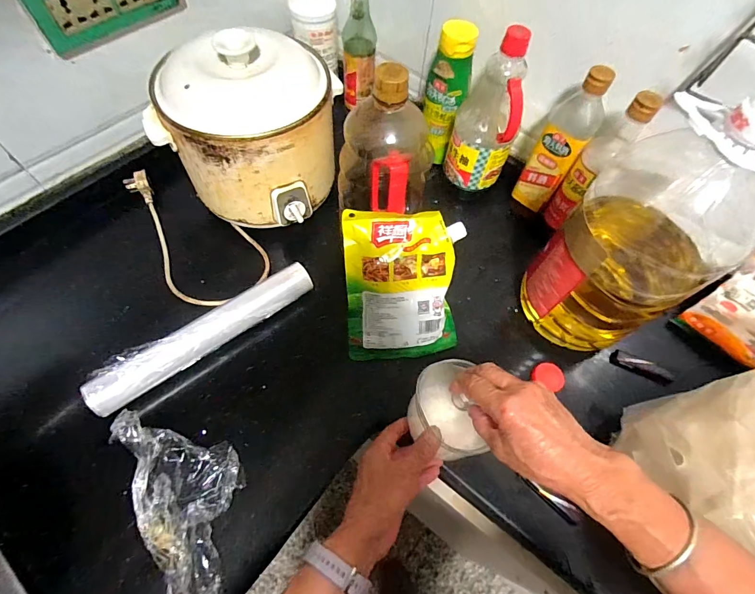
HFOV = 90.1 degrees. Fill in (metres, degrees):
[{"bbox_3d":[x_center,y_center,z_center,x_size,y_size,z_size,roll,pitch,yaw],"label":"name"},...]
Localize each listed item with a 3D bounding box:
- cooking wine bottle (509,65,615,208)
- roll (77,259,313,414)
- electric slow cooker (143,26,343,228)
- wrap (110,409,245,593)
[{"bbox_3d":[0.272,-0.227,0.560,0.065,0.213,0.064,28,64,12],"label":"cooking wine bottle"},{"bbox_3d":[-0.226,0.046,0.505,0.308,0.036,0.051,-35,69,-20],"label":"roll"},{"bbox_3d":[-0.174,-0.243,0.542,0.200,0.197,0.195,20,62,8],"label":"electric slow cooker"},{"bbox_3d":[-0.218,0.225,0.430,0.120,0.043,0.227,-26,66,-16],"label":"wrap"}]

